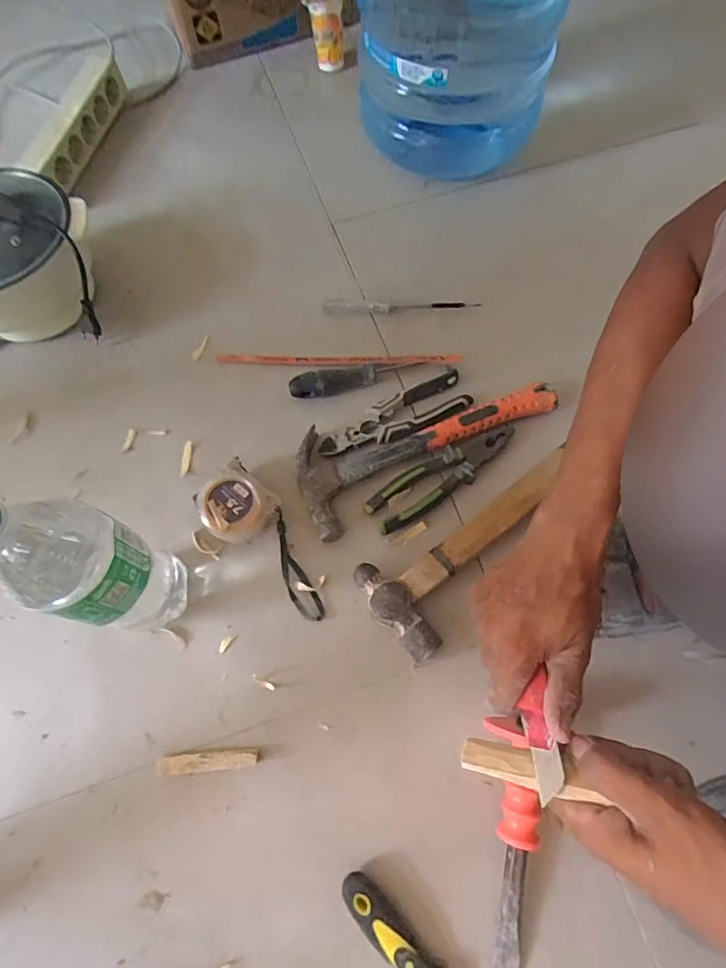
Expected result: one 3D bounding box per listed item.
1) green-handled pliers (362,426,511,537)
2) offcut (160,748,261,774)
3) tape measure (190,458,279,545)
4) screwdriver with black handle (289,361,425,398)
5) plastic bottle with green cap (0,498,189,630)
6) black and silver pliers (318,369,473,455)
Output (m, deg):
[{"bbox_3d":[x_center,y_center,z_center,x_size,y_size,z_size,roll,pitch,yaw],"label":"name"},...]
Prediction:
[{"bbox_3d":[0.090,-0.009,0.568,0.185,0.021,0.048,-33,71,-12],"label":"green-handled pliers"},{"bbox_3d":[-0.141,0.254,0.466,0.088,0.012,0.016,-5,68,-2],"label":"offcut"},{"bbox_3d":[-0.136,0.026,0.545,0.072,0.048,0.073,39,73,15],"label":"tape measure"},{"bbox_3d":[-0.009,-0.131,0.617,0.159,0.027,0.031,-14,69,-5],"label":"screwdriver with black handle"},{"bbox_3d":[-0.212,0.071,0.407,0.069,0.272,0.079,11,69,5],"label":"plastic bottle with green cap"},{"bbox_3d":[0.037,-0.078,0.594,0.182,0.019,0.059,-23,70,-8],"label":"black and silver pliers"}]

